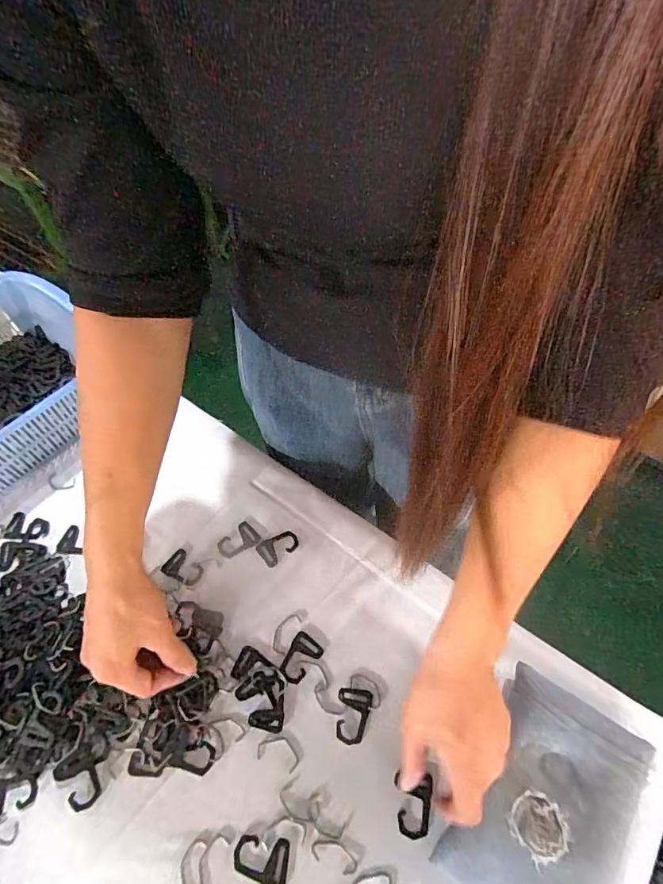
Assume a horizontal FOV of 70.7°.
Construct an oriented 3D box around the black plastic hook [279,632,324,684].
[{"bbox_3d":[-0.031,0.201,0.435,0.030,0.004,0.041,34,63,21],"label":"black plastic hook"}]

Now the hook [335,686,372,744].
[{"bbox_3d":[0.020,0.238,0.407,0.029,0.004,0.042,5,56,4],"label":"hook"}]

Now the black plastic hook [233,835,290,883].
[{"bbox_3d":[-0.054,0.320,0.357,0.042,0.004,0.030,5,56,4],"label":"black plastic hook"}]

